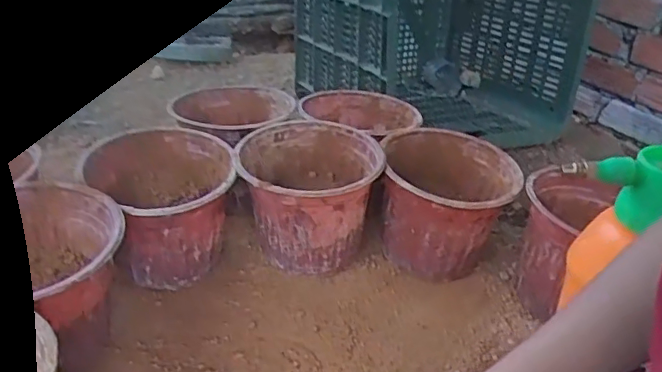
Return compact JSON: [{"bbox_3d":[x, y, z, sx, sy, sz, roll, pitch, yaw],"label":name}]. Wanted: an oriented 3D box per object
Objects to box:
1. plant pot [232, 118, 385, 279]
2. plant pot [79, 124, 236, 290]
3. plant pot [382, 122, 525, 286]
[{"bbox_3d":[-0.030,0.026,0.699,0.159,0.156,0.168,3,29,-2],"label":"plant pot"},{"bbox_3d":[-0.198,0.038,0.669,0.162,0.146,0.166,-3,30,-12],"label":"plant pot"},{"bbox_3d":[0.141,0.034,0.709,0.155,0.151,0.161,3,29,-2],"label":"plant pot"}]

